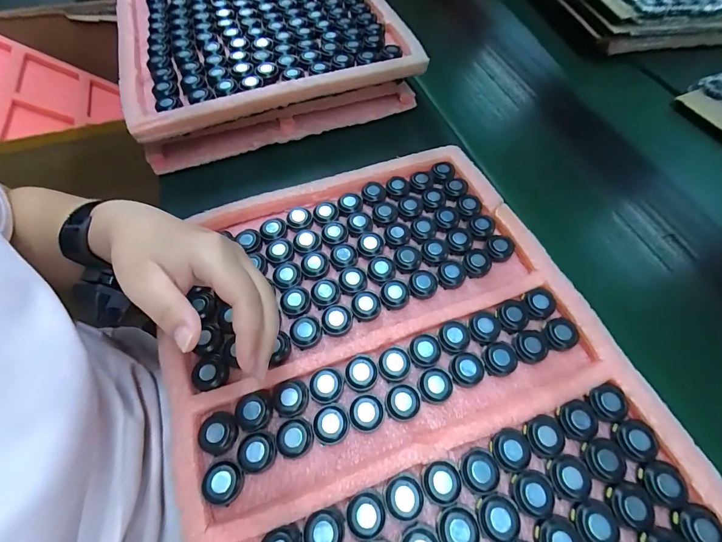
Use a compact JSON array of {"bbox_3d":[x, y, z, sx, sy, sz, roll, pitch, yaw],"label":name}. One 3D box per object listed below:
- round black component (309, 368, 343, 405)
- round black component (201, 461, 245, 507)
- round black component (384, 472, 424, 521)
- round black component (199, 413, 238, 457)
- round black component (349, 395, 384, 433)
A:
[{"bbox_3d":[-0.030,0.100,0.295,0.026,0.013,0.028,-1,58,1],"label":"round black component"},{"bbox_3d":[-0.105,0.161,0.258,0.026,0.015,0.028,-1,58,1],"label":"round black component"},{"bbox_3d":[0.033,0.167,0.252,0.028,0.011,0.028,-1,58,1],"label":"round black component"},{"bbox_3d":[-0.116,0.132,0.276,0.026,0.012,0.030,10,59,8],"label":"round black component"},{"bbox_3d":[0.005,0.119,0.283,0.027,0.015,0.027,-1,58,1],"label":"round black component"}]

